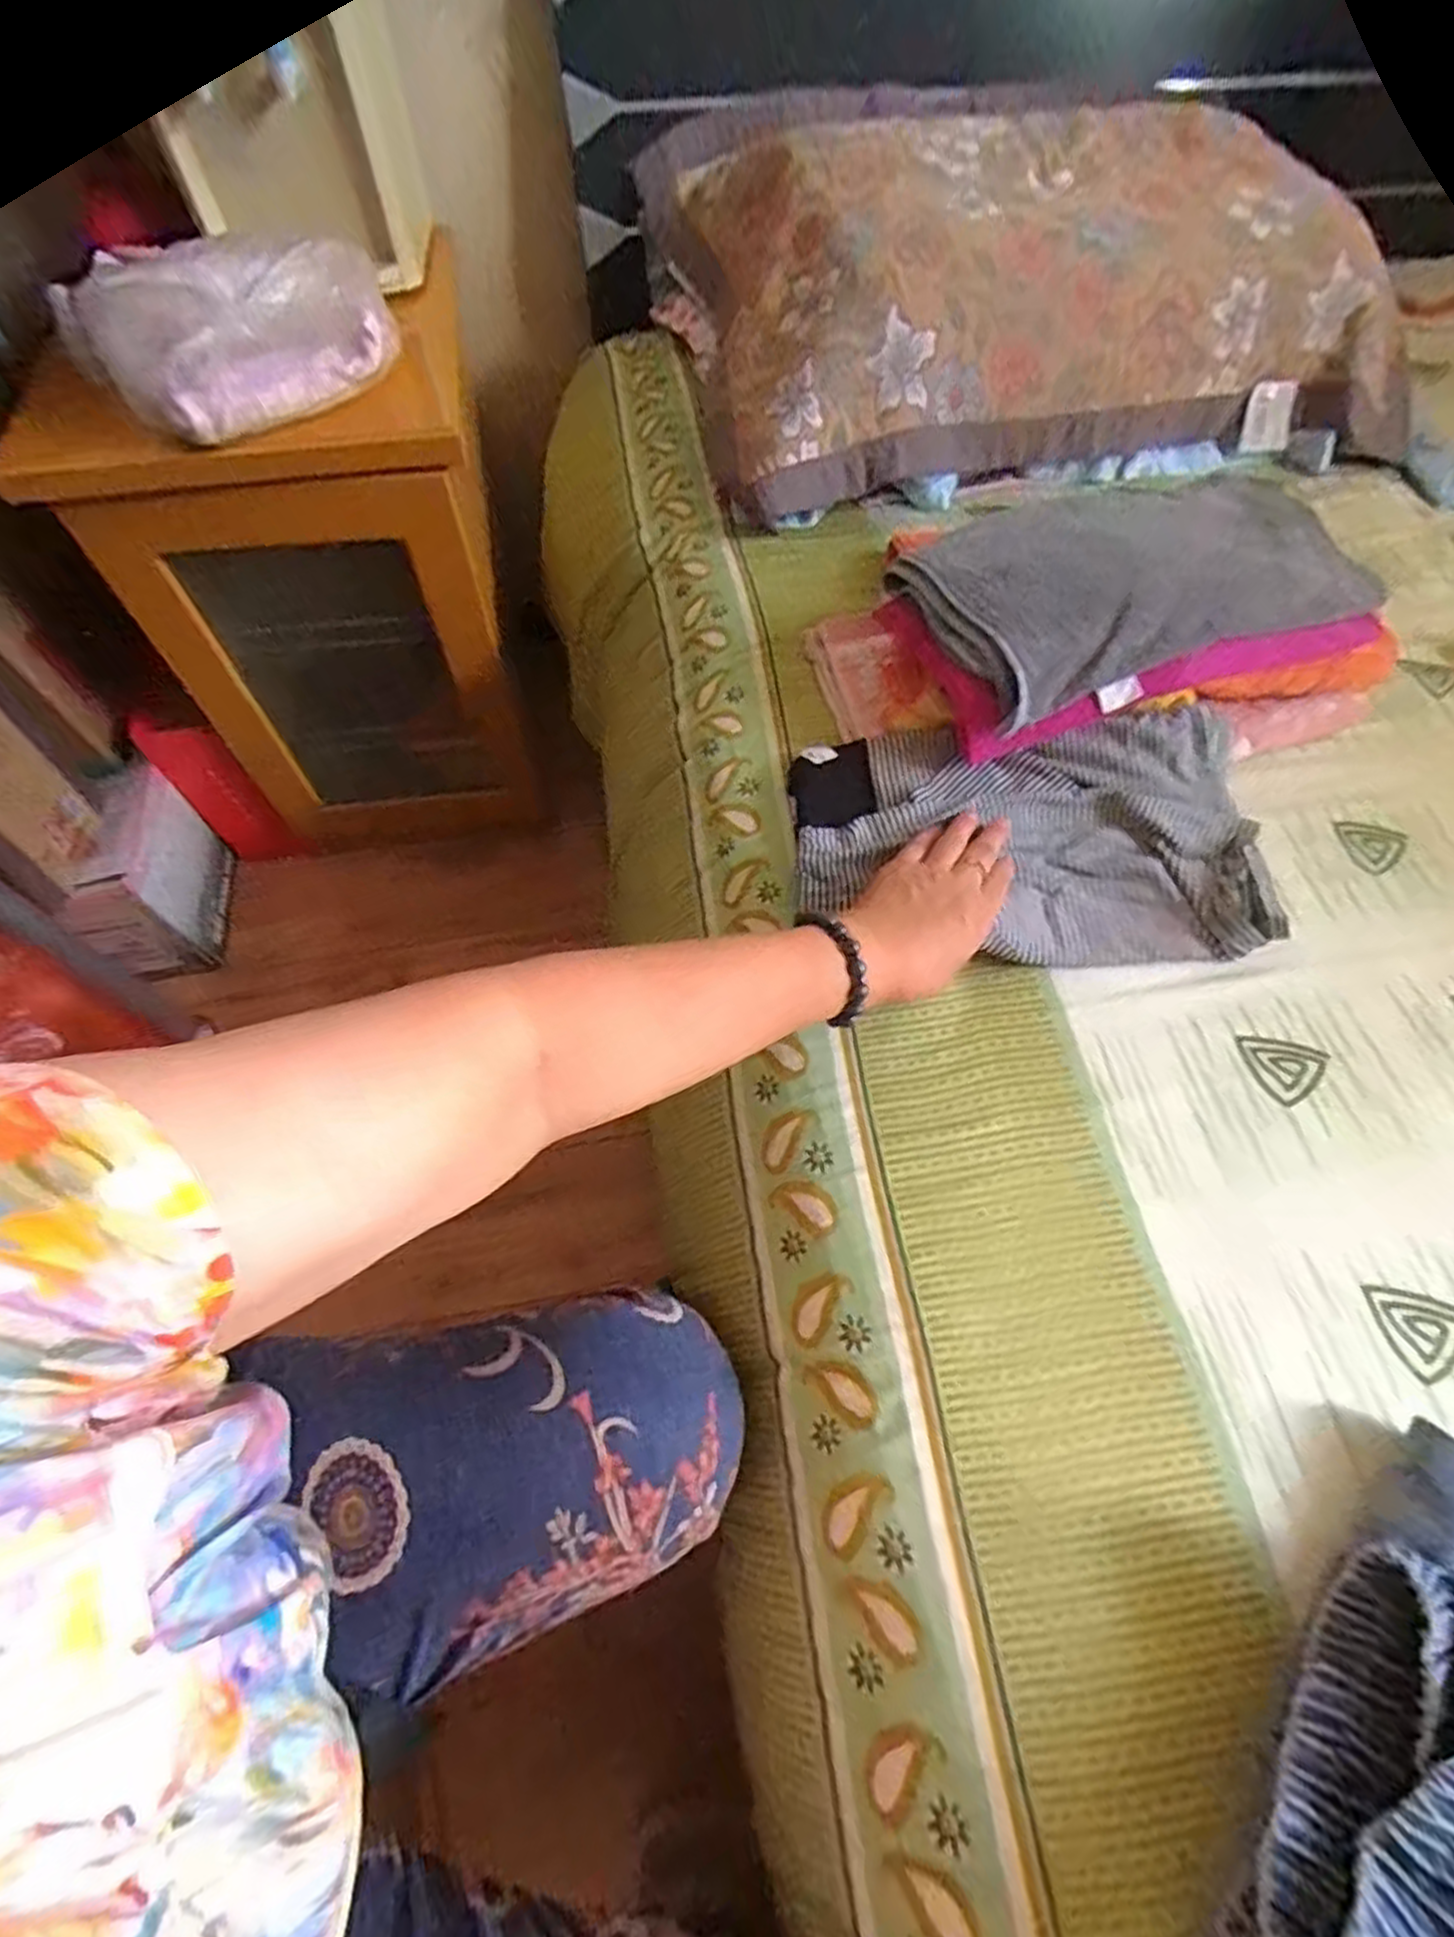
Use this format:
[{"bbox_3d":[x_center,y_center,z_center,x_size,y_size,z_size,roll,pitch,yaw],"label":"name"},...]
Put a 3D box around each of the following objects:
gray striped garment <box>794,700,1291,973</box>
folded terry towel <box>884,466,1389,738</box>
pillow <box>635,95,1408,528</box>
[{"bbox_3d":[0.206,-0.093,0.528,0.306,0.050,0.191,2,62,2],"label":"gray striped garment"},{"bbox_3d":[0.304,-0.291,0.557,0.322,0.049,0.176,-20,63,-12],"label":"folded terry towel"},{"bbox_3d":[0.292,-0.667,0.753,0.675,0.175,0.379,-12,62,-6],"label":"pillow"}]

